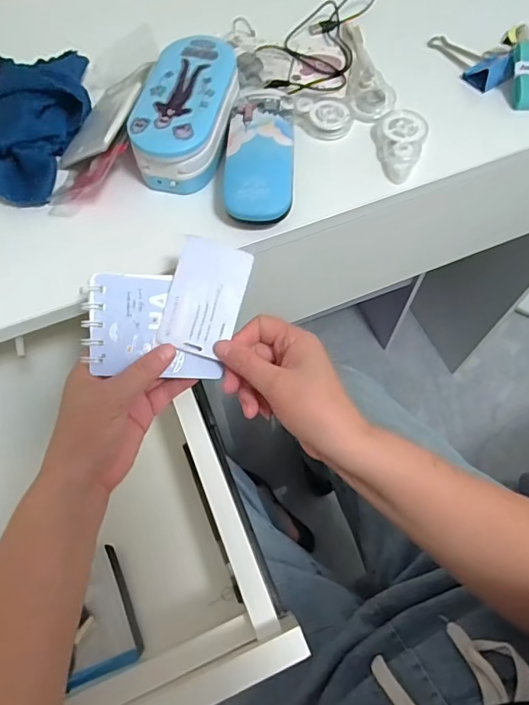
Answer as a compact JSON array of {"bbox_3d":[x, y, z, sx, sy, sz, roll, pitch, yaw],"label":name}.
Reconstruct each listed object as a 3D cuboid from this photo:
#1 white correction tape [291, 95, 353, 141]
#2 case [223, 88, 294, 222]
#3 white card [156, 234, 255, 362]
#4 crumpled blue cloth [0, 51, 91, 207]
[{"bbox_3d":[0.060,-0.237,0.474,0.056,0.021,0.038,34,69,16],"label":"white correction tape"},{"bbox_3d":[-0.004,-0.179,0.427,0.060,0.029,0.143,1,64,0],"label":"case"},{"bbox_3d":[-0.044,-0.041,0.357,0.054,0.004,0.084,16,88,-9],"label":"white card"},{"bbox_3d":[-0.237,-0.225,0.445,0.135,0.066,0.173,-13,65,-6],"label":"crumpled blue cloth"}]

